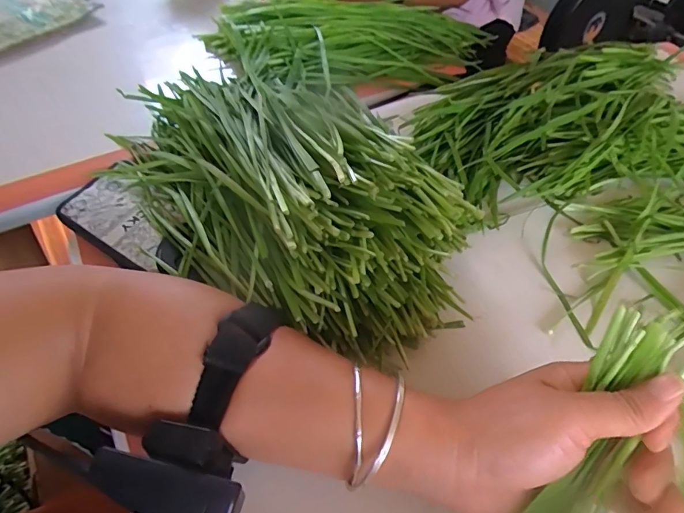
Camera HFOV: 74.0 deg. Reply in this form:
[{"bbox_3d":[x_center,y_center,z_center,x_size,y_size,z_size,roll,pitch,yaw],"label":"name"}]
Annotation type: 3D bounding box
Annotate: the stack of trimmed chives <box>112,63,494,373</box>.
[{"bbox_3d":[-0.055,-0.087,0.365,0.214,0.100,0.367,-33,60,-26],"label":"stack of trimmed chives"}]

